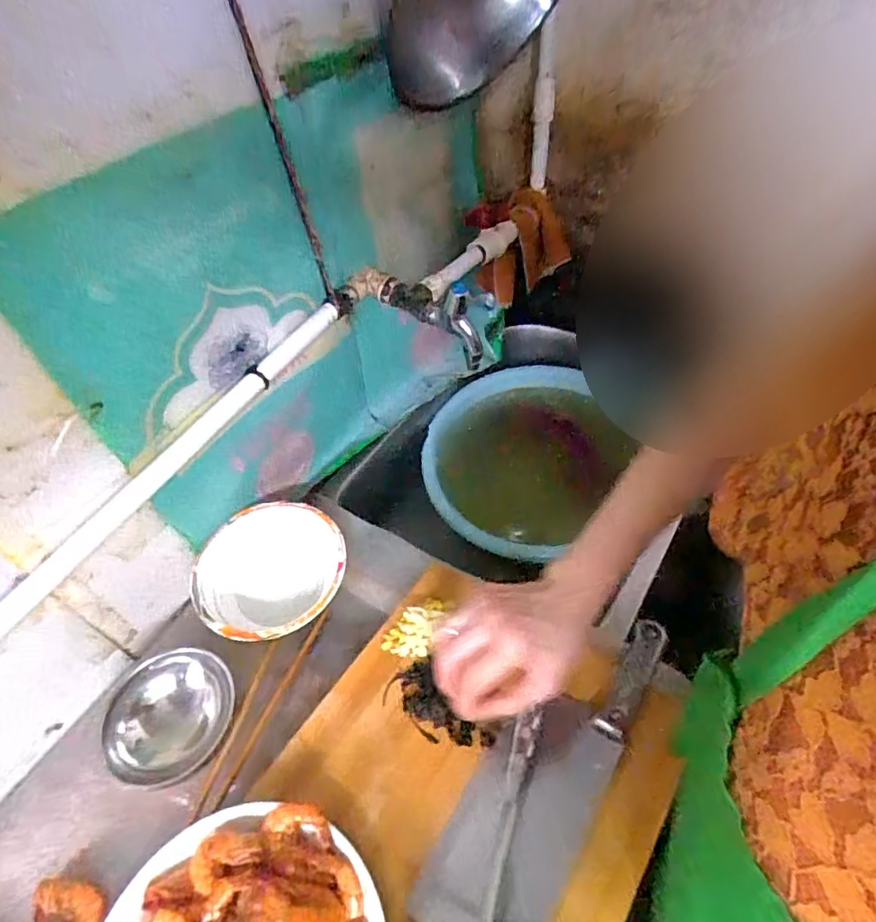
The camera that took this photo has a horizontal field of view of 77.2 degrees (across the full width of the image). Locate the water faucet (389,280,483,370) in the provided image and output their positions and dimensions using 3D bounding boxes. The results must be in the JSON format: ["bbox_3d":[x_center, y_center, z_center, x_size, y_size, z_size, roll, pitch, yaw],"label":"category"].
[{"bbox_3d":[0.005,-0.160,0.577,0.122,0.067,0.040,36,59,8],"label":"water faucet"}]

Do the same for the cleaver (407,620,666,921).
[{"bbox_3d":[0.089,0.238,0.439,0.090,0.025,0.278,24,56,25],"label":"cleaver"}]

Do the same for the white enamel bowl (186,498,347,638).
[{"bbox_3d":[-0.173,0.123,0.581,0.146,0.057,0.150,-3,49,4],"label":"white enamel bowl"}]

